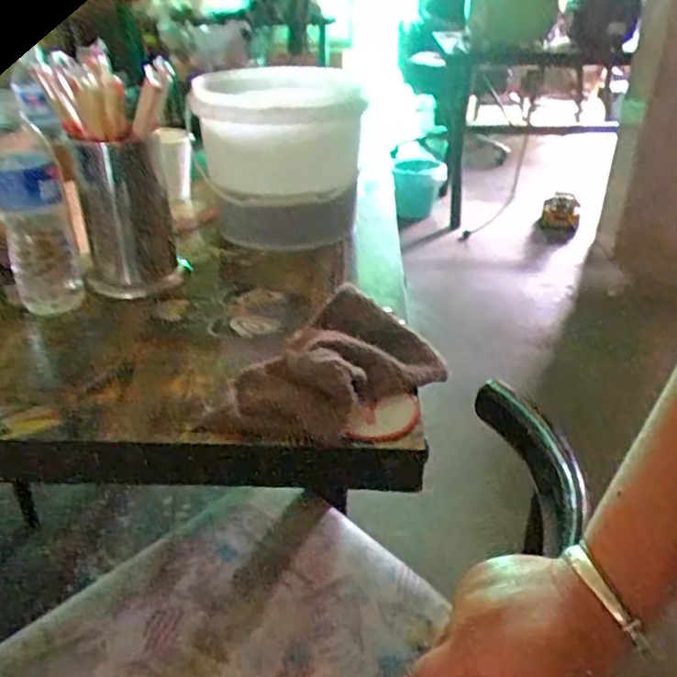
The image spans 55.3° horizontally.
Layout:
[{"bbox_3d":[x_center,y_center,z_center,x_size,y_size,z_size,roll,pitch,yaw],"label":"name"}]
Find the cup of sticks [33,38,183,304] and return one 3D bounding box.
[{"bbox_3d":[-0.254,-0.186,0.727,0.110,0.250,0.097,-9,32,-14],"label":"cup of sticks"}]

